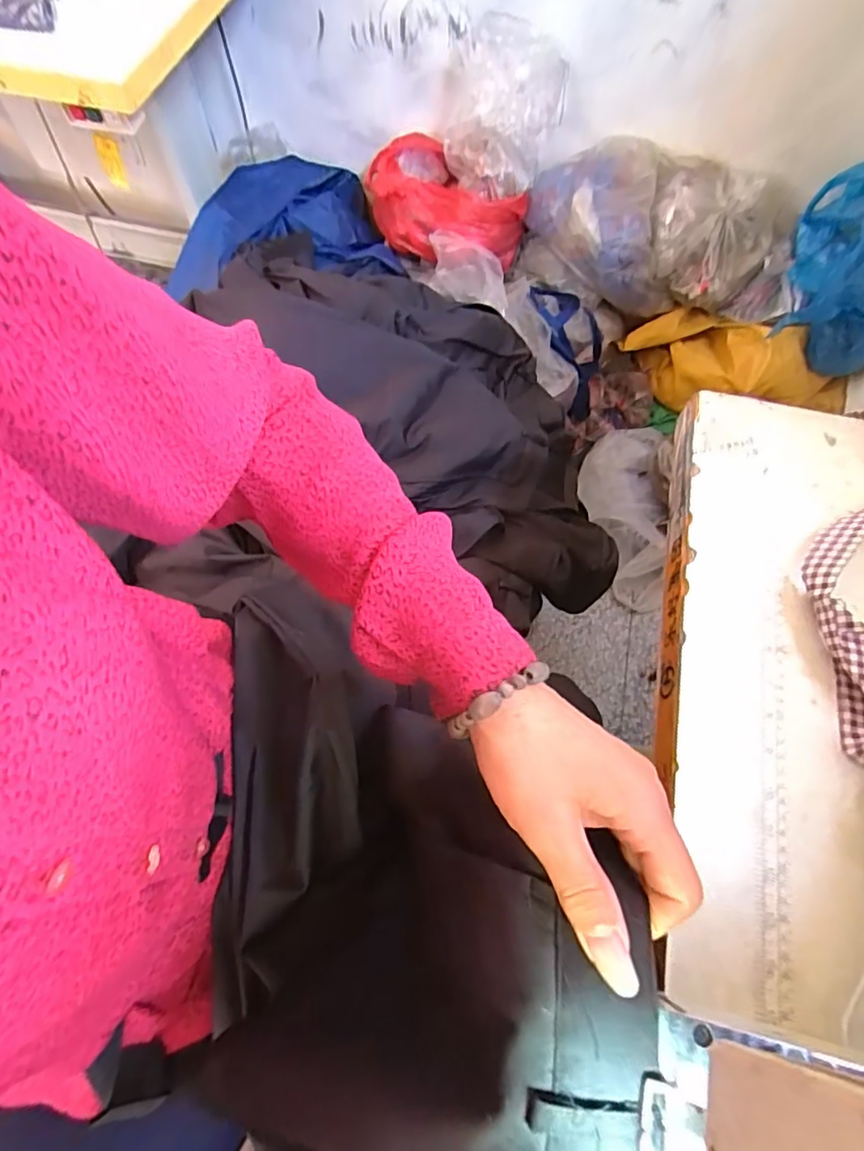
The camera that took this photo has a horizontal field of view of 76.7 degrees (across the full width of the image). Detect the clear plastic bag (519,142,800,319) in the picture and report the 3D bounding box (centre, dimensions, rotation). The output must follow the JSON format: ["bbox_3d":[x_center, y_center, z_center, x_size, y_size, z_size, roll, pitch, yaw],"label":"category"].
[{"bbox_3d":[0.485,-0.712,1.145,0.555,0.201,0.206,17,66,7],"label":"clear plastic bag"}]

